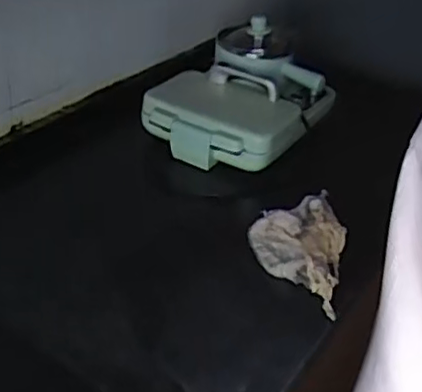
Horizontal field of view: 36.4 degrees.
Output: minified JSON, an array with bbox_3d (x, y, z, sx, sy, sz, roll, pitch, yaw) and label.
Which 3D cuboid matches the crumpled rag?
[{"bbox_3d":[0.125,0.067,0.930,0.137,0.041,0.235,12,35,10],"label":"crumpled rag"}]

